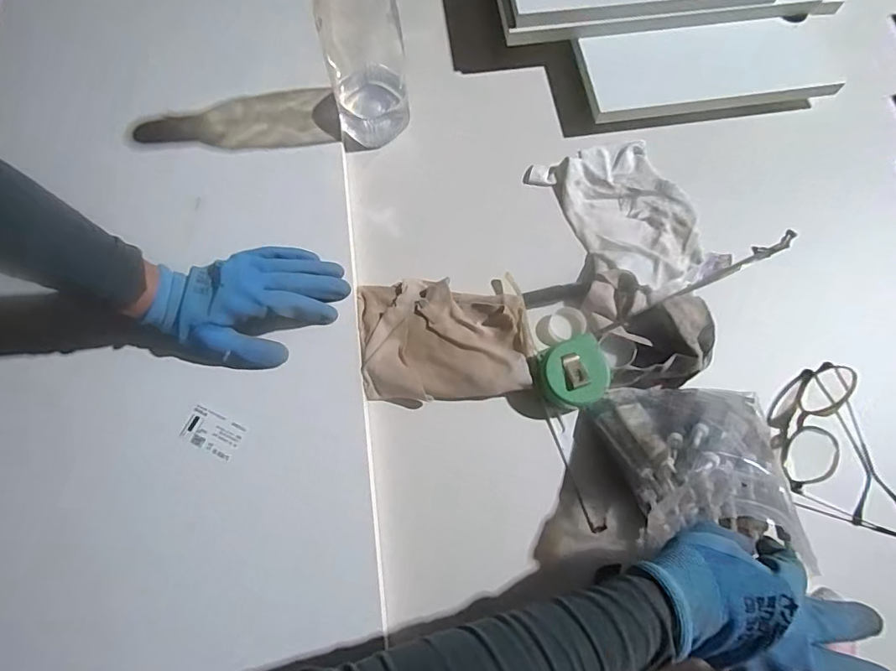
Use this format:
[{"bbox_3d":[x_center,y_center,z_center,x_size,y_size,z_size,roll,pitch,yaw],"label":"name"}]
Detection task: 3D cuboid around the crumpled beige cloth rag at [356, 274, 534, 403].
[{"bbox_3d":[-0.005,0.001,0.481,0.166,0.018,0.124,-5,71,-1],"label":"crumpled beige cloth rag"}]

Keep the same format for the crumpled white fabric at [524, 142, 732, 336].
[{"bbox_3d":[0.198,-0.129,0.524,0.169,0.033,0.205,-16,72,-5],"label":"crumpled white fabric"}]

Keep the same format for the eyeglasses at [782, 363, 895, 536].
[{"bbox_3d":[0.391,0.109,0.440,0.147,0.038,0.132,29,74,10],"label":"eyeglasses"}]

